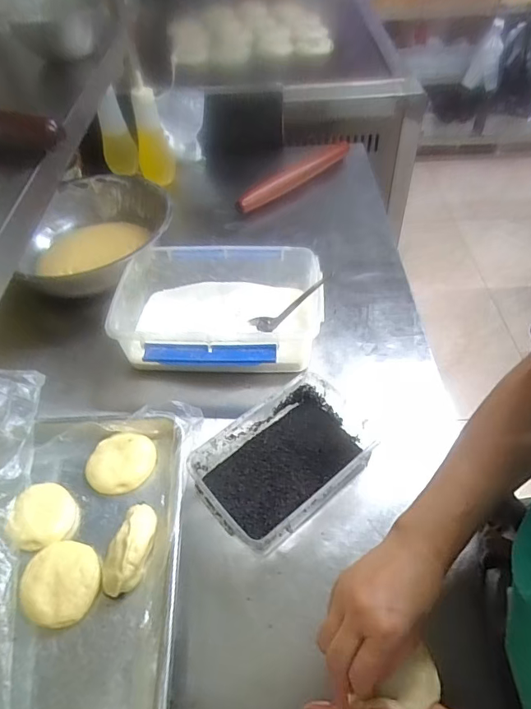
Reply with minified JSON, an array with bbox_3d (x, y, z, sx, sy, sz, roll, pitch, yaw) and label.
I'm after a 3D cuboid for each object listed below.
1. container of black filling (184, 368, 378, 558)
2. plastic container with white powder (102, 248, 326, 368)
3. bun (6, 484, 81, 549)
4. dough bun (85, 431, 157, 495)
[{"bbox_3d":[0.023,0.132,0.565,0.204,0.063,0.139,-35,55,-24],"label":"container of black filling"},{"bbox_3d":[-0.070,-0.062,0.714,0.305,0.086,0.223,4,49,7],"label":"plastic container with white powder"},{"bbox_3d":[-0.266,0.193,0.559,0.068,0.028,0.073,-12,49,-7],"label":"bun"},{"bbox_3d":[-0.191,0.141,0.600,0.084,0.025,0.074,2,49,6],"label":"dough bun"}]

